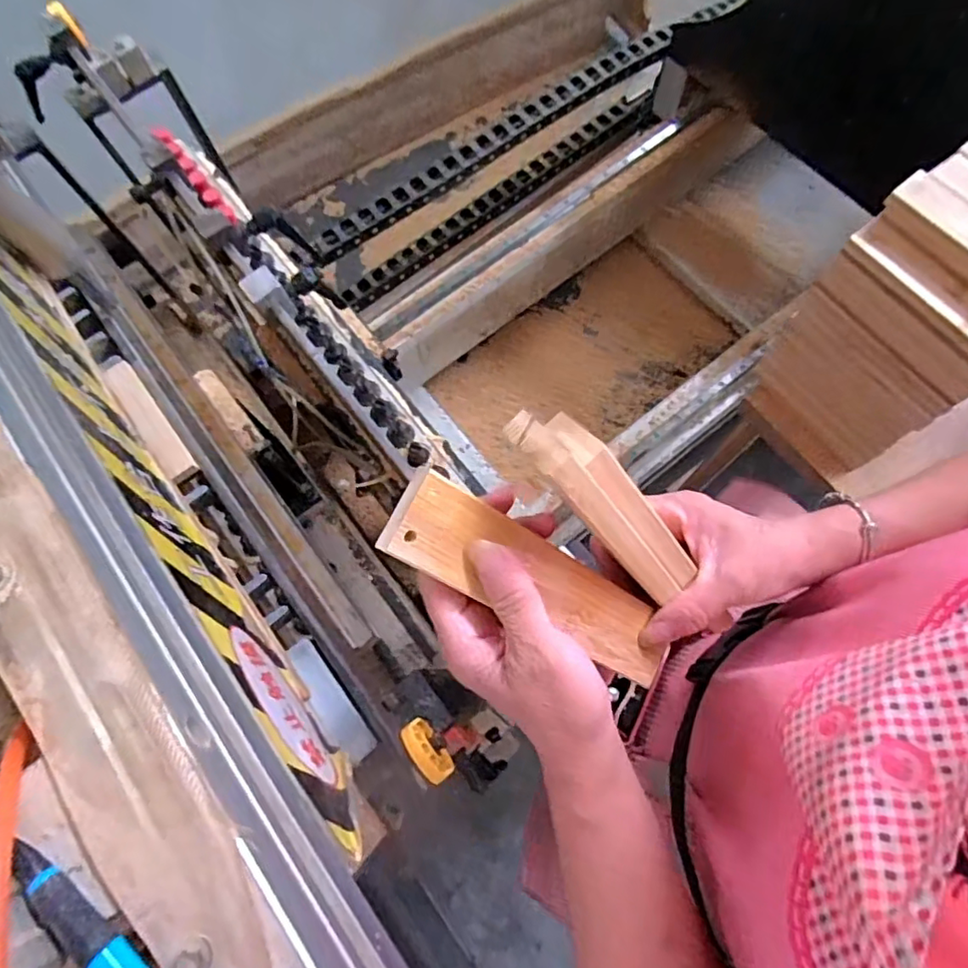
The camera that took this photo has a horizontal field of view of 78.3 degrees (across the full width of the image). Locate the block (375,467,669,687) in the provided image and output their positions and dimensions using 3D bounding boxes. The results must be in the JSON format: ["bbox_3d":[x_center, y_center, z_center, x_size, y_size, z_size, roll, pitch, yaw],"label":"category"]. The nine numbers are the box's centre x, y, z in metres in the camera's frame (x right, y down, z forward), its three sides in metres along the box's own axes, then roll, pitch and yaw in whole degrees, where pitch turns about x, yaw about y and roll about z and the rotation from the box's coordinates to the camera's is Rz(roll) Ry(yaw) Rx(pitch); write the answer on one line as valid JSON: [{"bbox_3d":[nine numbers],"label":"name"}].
[{"bbox_3d":[0.032,0.053,0.304,0.180,0.010,0.041,33,73,-26],"label":"block"}]

